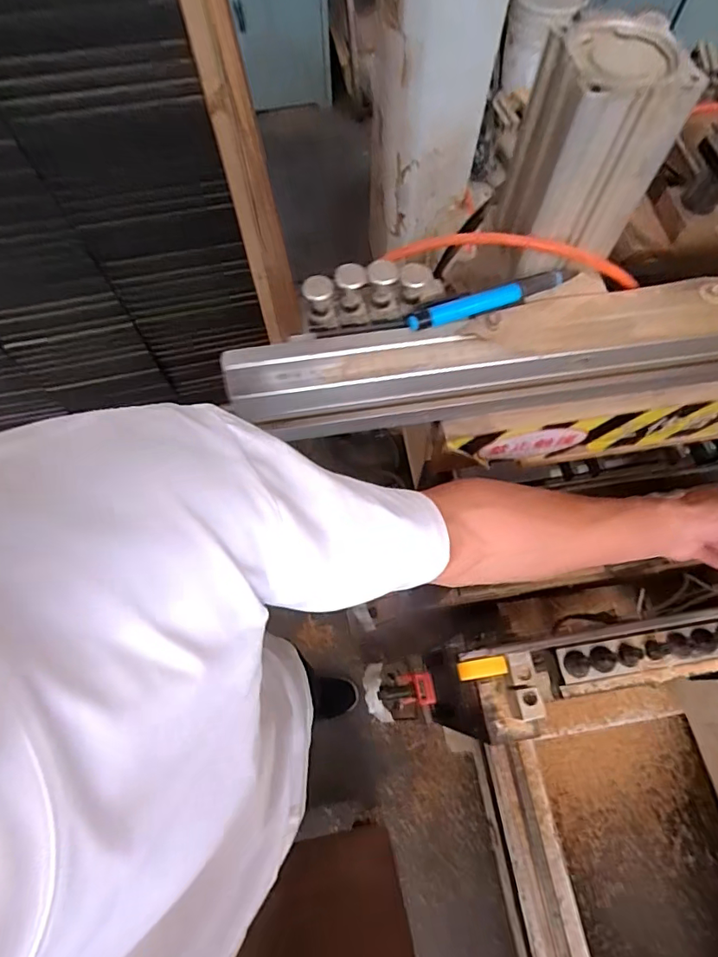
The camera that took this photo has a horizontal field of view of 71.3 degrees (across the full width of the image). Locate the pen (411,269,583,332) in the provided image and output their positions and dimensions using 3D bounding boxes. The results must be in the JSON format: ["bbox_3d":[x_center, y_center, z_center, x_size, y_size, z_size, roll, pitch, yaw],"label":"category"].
[{"bbox_3d":[0.090,-0.121,0.332,0.121,0.011,0.014,-21,68,-8],"label":"pen"}]

